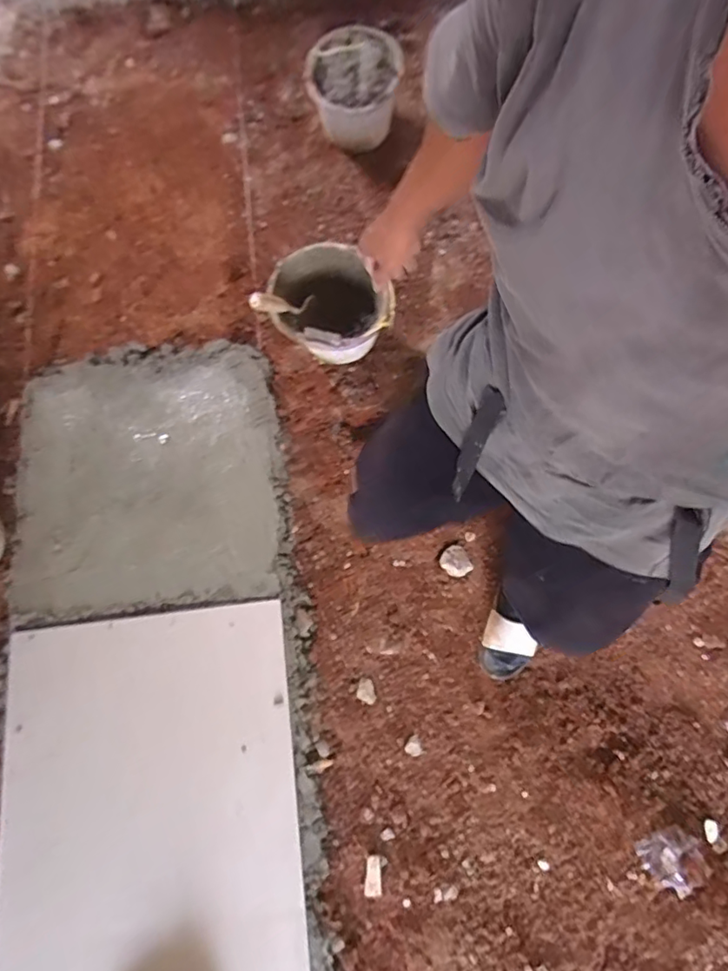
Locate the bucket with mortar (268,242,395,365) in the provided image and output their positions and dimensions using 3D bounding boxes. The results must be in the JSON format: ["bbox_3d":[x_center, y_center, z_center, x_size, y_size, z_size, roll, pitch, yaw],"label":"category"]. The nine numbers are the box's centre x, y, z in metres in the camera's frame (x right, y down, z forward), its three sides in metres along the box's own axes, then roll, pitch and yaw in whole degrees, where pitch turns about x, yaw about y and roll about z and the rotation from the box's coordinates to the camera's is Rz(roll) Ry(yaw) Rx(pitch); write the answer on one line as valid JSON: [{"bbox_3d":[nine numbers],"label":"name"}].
[{"bbox_3d":[-0.081,-0.414,1.324,0.256,0.241,0.275,0,71,-1],"label":"bucket with mortar"}]

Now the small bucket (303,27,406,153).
[{"bbox_3d":[-0.025,-1.057,1.466,0.234,0.224,0.243,2,73,1],"label":"small bucket"}]

